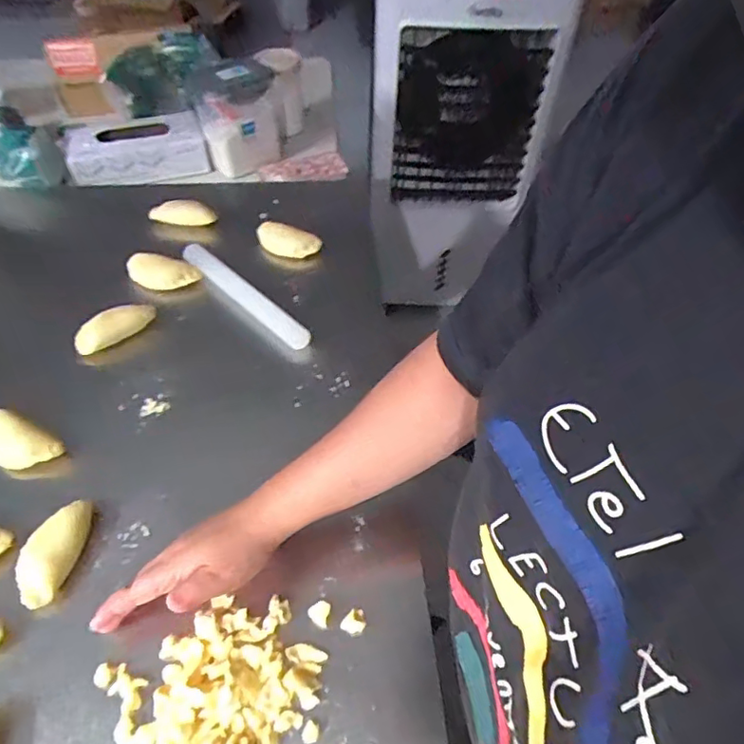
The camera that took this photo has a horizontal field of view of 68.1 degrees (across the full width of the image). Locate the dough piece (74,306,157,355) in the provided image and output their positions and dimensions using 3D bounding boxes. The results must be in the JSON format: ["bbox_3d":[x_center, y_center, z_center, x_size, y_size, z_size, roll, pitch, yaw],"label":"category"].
[{"bbox_3d":[-0.292,-0.053,0.627,0.092,0.029,0.028,-35,59,-26],"label":"dough piece"}]

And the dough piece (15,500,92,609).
[{"bbox_3d":[-0.269,0.153,0.467,0.036,0.029,0.087,10,51,6],"label":"dough piece"}]

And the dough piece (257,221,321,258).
[{"bbox_3d":[-0.113,-0.176,0.739,0.087,0.028,0.032,20,53,14],"label":"dough piece"}]

